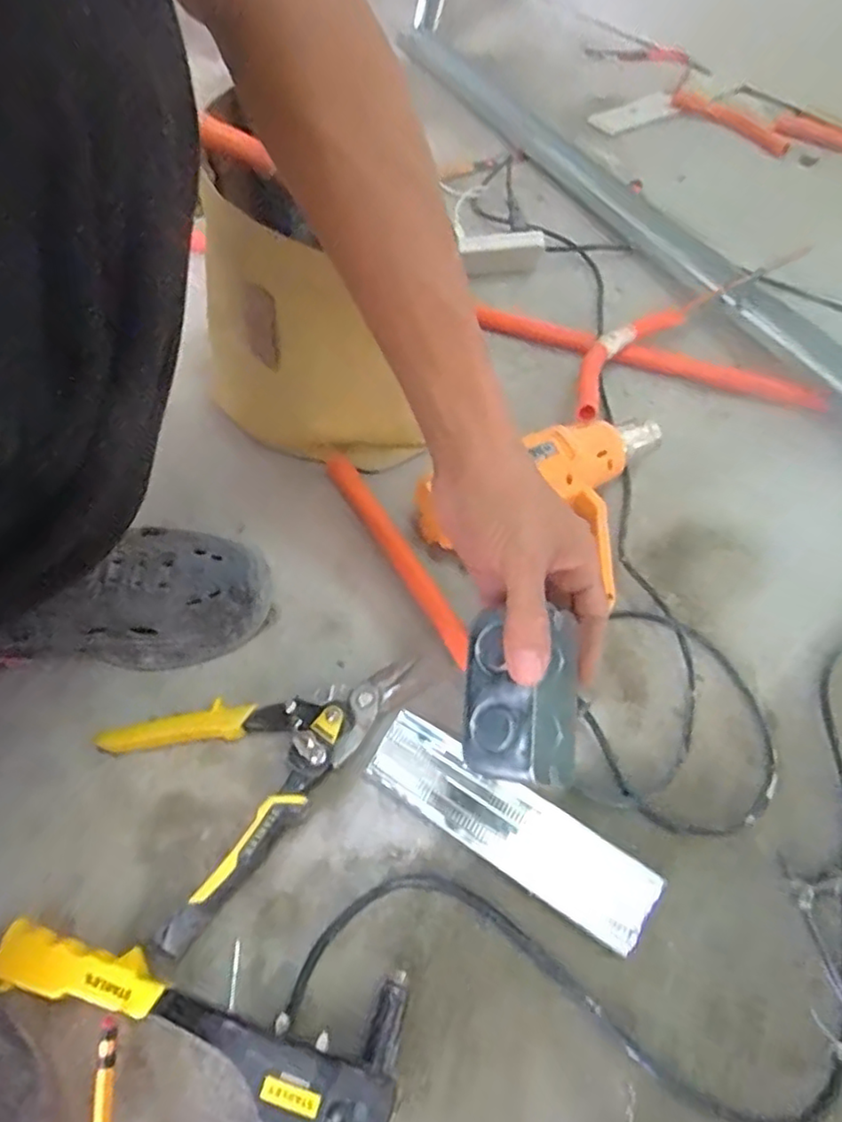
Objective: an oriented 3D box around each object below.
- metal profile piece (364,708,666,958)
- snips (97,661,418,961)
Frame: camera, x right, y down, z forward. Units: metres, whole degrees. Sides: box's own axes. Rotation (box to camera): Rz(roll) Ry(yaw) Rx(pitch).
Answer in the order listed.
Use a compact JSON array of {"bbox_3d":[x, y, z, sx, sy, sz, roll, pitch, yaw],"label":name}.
[{"bbox_3d":[0.057,0.177,0.428,0.200,0.019,0.053,31,62,17],"label":"metal profile piece"},{"bbox_3d":[-0.132,0.130,0.453,0.138,0.026,0.225,33,63,19],"label":"snips"}]

